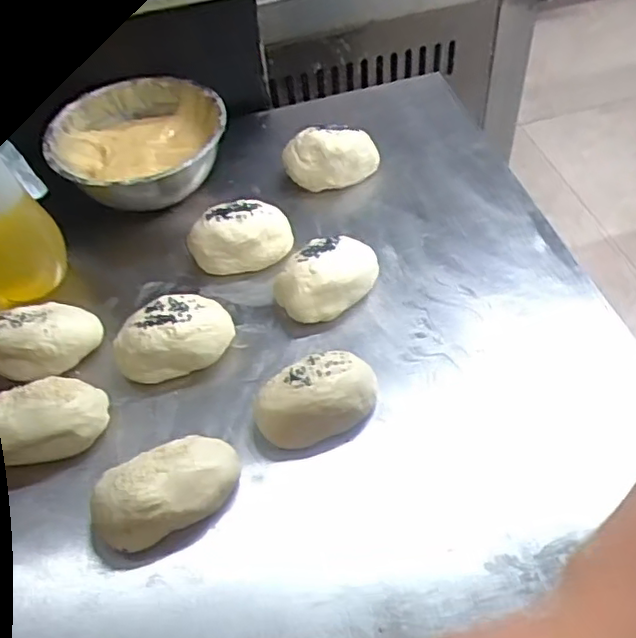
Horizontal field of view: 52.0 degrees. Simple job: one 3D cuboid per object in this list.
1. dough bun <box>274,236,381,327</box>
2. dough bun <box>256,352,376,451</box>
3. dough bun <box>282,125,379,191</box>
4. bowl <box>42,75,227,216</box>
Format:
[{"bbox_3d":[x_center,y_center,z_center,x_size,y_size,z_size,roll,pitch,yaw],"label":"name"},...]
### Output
[{"bbox_3d":[0.009,-0.034,0.538,0.086,0.046,0.055,-33,56,-20],"label":"dough bun"},{"bbox_3d":[0.001,0.058,0.469,0.091,0.052,0.049,-16,52,-8],"label":"dough bun"},{"bbox_3d":[0.014,-0.157,0.629,0.089,0.043,0.049,-15,52,-6],"label":"dough bun"},{"bbox_3d":[-0.168,-0.169,0.646,0.156,0.061,0.162,-3,51,3],"label":"bowl"}]

